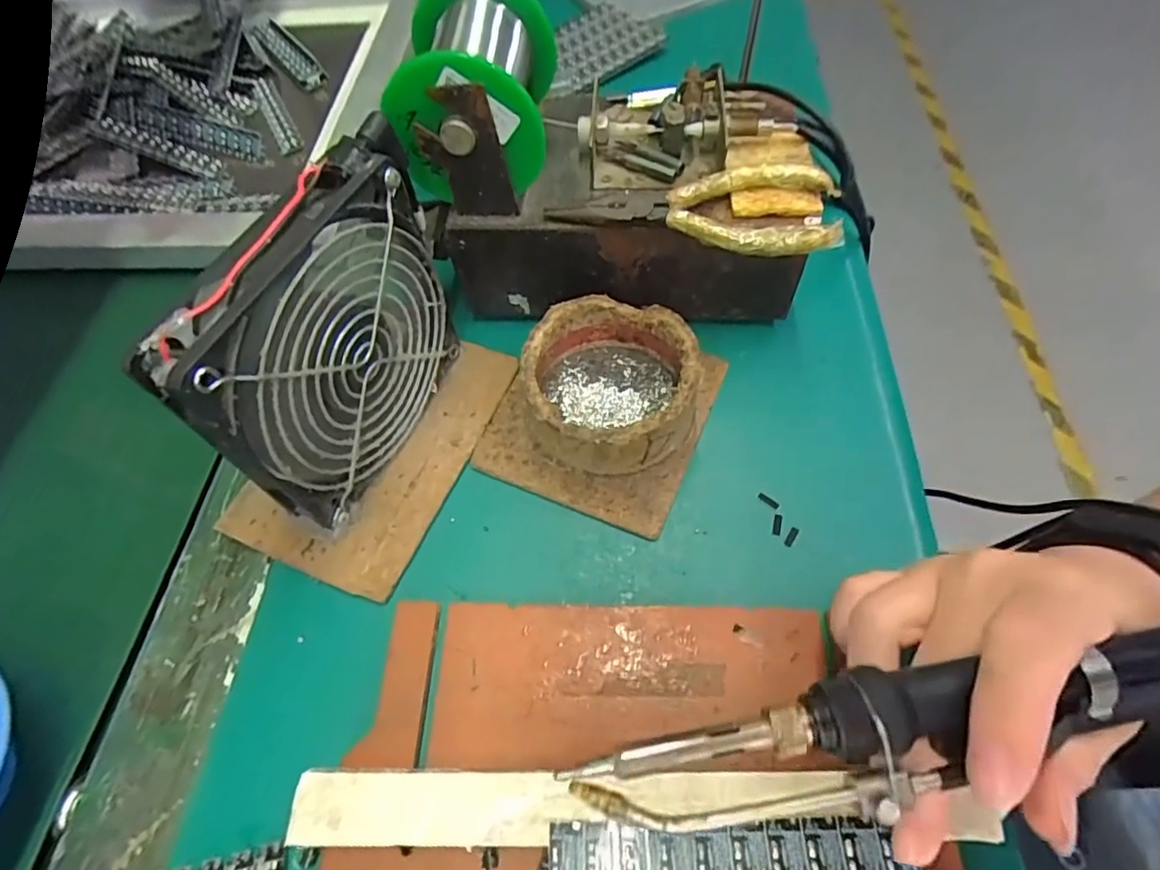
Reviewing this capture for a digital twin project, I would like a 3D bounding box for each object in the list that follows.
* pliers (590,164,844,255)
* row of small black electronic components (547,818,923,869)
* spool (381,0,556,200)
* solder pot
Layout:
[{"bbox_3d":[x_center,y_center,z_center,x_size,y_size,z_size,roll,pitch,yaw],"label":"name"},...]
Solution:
[{"bbox_3d":[0.064,-0.106,0.276,0.110,0.009,0.044,4,67,6],"label":"pliers"},{"bbox_3d":[0.043,0.129,0.177,0.104,0.004,0.023,-2,60,3],"label":"row of small black electronic components"},{"bbox_3d":[-0.048,-0.163,0.272,0.068,0.058,0.087,-1,59,3],"label":"spool"},{"bbox_3d":[0.014,-0.024,0.291,0.079,0.041,0.083,-2,59,3],"label":"solder pot"}]

